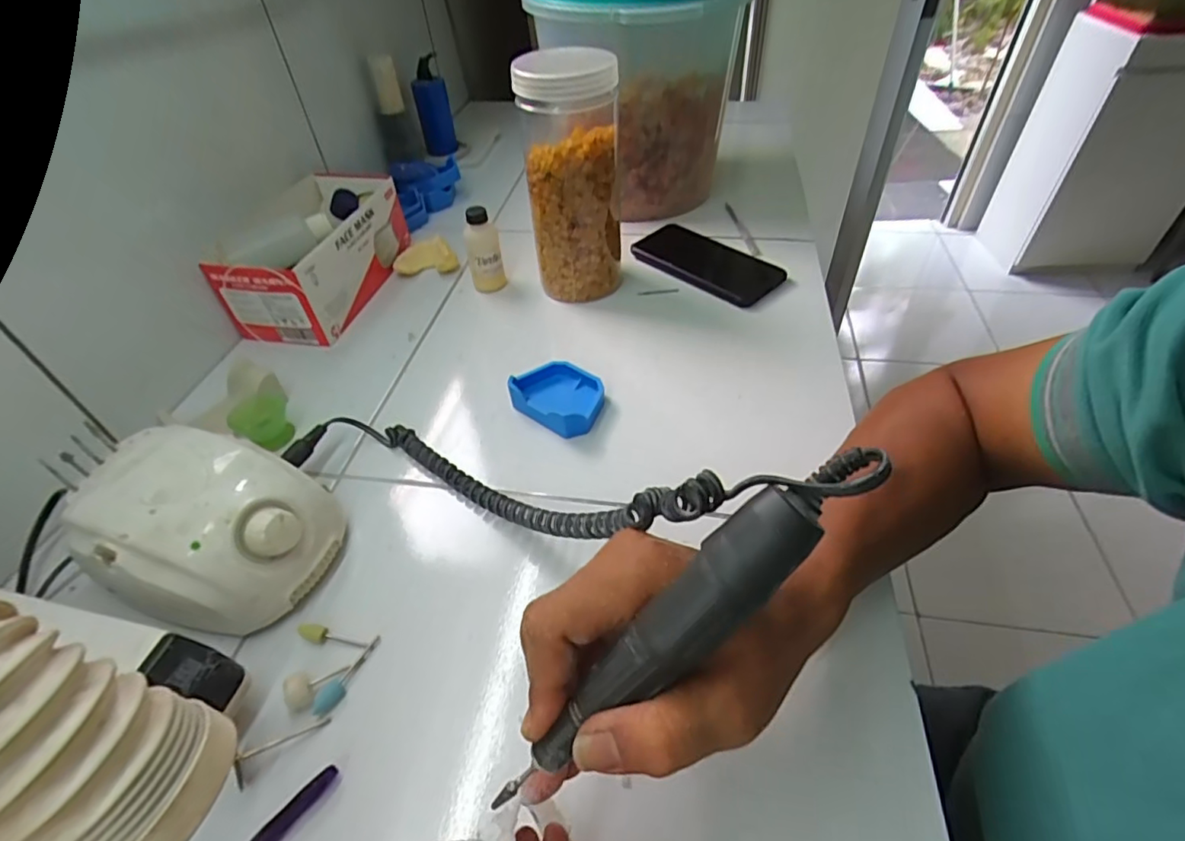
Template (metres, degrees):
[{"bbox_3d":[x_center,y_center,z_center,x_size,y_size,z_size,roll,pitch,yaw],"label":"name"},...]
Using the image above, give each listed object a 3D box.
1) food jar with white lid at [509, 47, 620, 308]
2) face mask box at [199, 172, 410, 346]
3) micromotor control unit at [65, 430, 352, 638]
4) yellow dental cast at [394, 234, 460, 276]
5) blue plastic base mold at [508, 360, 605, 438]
[{"bbox_3d":[-0.018,-0.228,0.543,0.090,0.223,0.094,-3,45,2],"label":"food jar with white lid"},{"bbox_3d":[-0.289,-0.182,0.599,0.112,0.088,0.208,5,46,9],"label":"face mask box"},{"bbox_3d":[-0.246,0.069,0.360,0.137,0.077,0.108,14,48,14],"label":"micromotor control unit"},{"bbox_3d":[-0.188,-0.187,0.641,0.071,0.031,0.034,-3,45,1],"label":"yellow dental cast"},{"bbox_3d":[-0.027,-0.020,0.476,0.079,0.028,0.060,26,52,24],"label":"blue plastic base mold"}]

